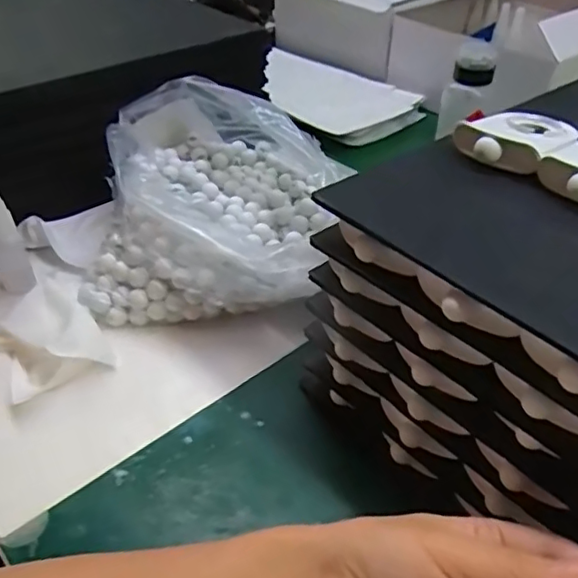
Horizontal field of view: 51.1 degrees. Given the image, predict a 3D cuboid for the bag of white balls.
[{"bbox_3d":[-0.076,-0.086,0.525,0.189,0.113,0.226,-4,40,-8],"label":"bag of white balls"}]

